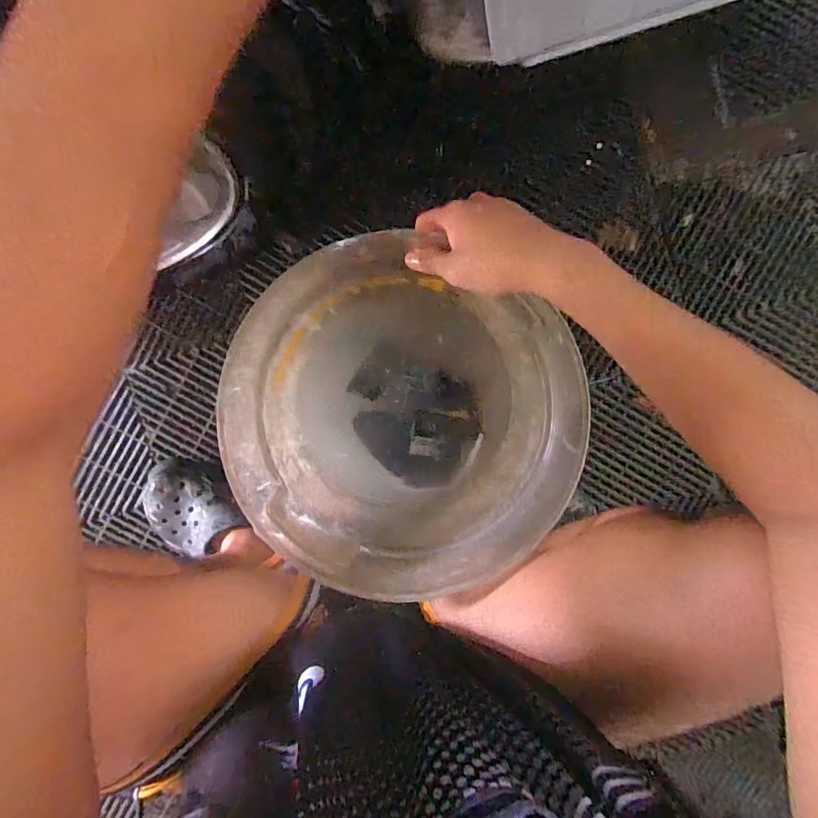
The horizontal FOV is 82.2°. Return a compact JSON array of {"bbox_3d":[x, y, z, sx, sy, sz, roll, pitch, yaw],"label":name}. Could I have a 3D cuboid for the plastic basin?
[{"bbox_3d":[-0.010,0.010,0.517,0.302,0.242,0.279,0,95,-1],"label":"plastic basin"}]

